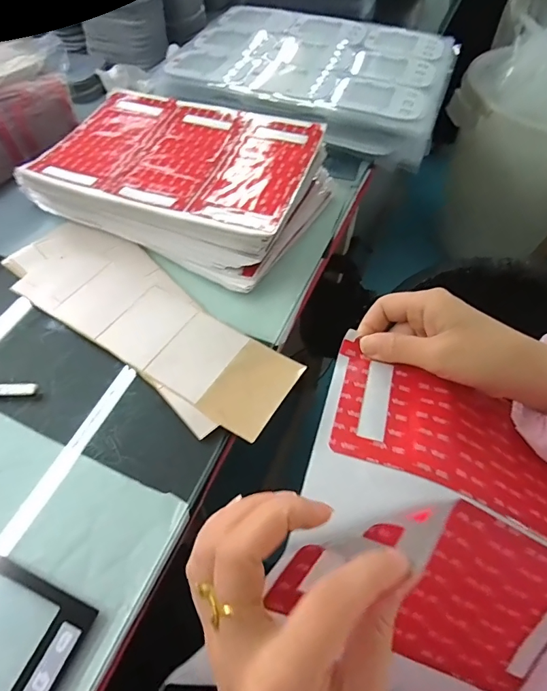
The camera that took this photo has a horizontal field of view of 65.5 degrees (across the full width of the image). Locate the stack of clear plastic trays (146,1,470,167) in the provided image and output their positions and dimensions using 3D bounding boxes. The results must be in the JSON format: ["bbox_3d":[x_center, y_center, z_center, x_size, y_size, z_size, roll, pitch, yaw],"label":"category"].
[{"bbox_3d":[0.066,-0.458,0.710,0.453,0.052,0.351,24,60,15],"label":"stack of clear plastic trays"}]

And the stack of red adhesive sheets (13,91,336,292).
[{"bbox_3d":[-0.112,-0.218,0.548,0.318,0.067,0.235,22,59,13],"label":"stack of red adhesive sheets"}]

